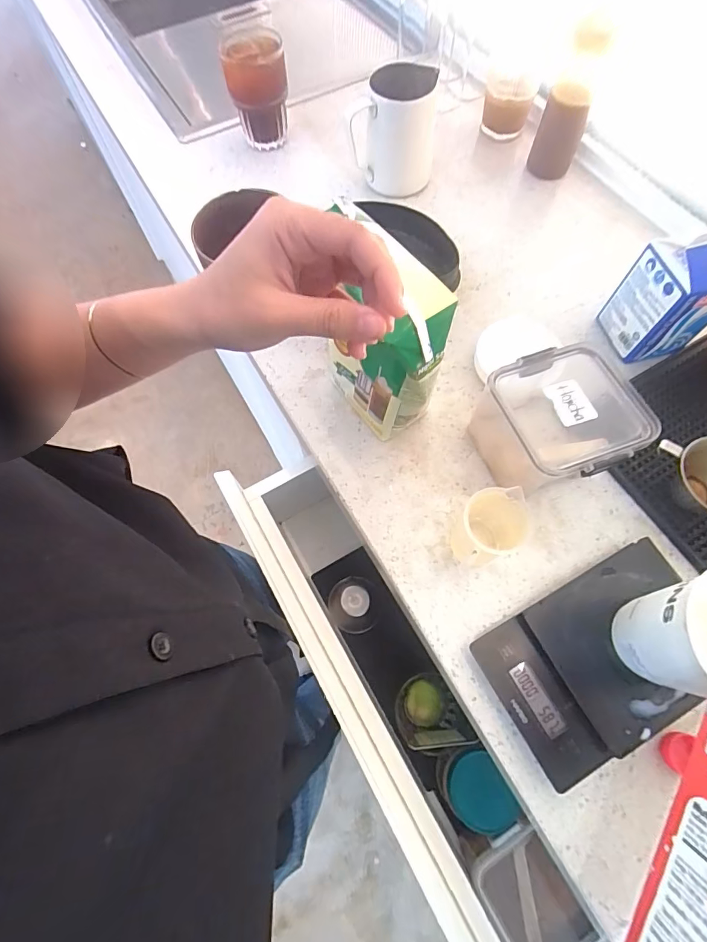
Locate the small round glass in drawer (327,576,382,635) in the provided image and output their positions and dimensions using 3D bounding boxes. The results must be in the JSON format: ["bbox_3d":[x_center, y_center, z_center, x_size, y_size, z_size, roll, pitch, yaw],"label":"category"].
[{"bbox_3d":[0.001,0.179,0.589,0.071,0.047,0.073,0,68,1],"label":"small round glass in drawer"}]

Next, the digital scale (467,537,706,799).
[{"bbox_3d":[0.205,0.155,0.363,0.181,0.035,0.118,-28,69,-9],"label":"digital scale"}]

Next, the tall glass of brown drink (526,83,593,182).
[{"bbox_3d":[0.281,-0.460,0.591,0.055,0.086,0.051,24,70,12],"label":"tall glass of brown drink"}]

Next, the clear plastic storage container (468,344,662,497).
[{"bbox_3d":[0.192,-0.044,0.409,0.124,0.099,0.120,-23,68,-7],"label":"clear plastic storage container"}]

